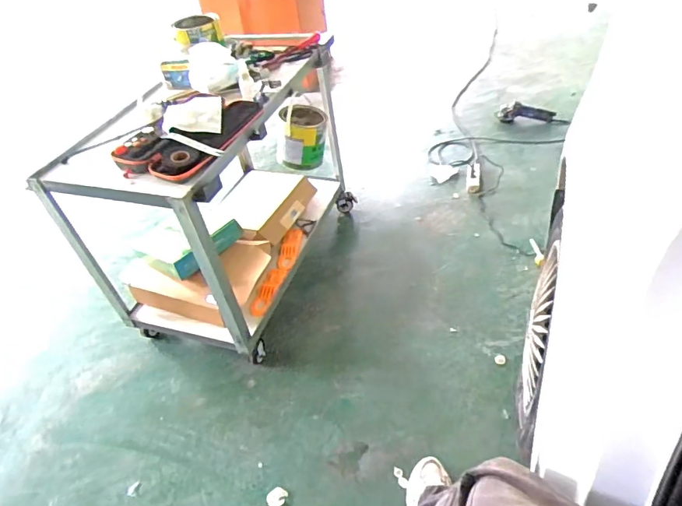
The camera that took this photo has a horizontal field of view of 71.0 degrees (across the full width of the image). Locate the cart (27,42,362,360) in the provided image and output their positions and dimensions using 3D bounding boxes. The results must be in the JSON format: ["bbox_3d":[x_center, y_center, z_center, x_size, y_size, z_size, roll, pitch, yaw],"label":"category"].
[{"bbox_3d":[-0.394,-0.258,1.739,0.615,0.746,0.997,7,45,15],"label":"cart"}]

